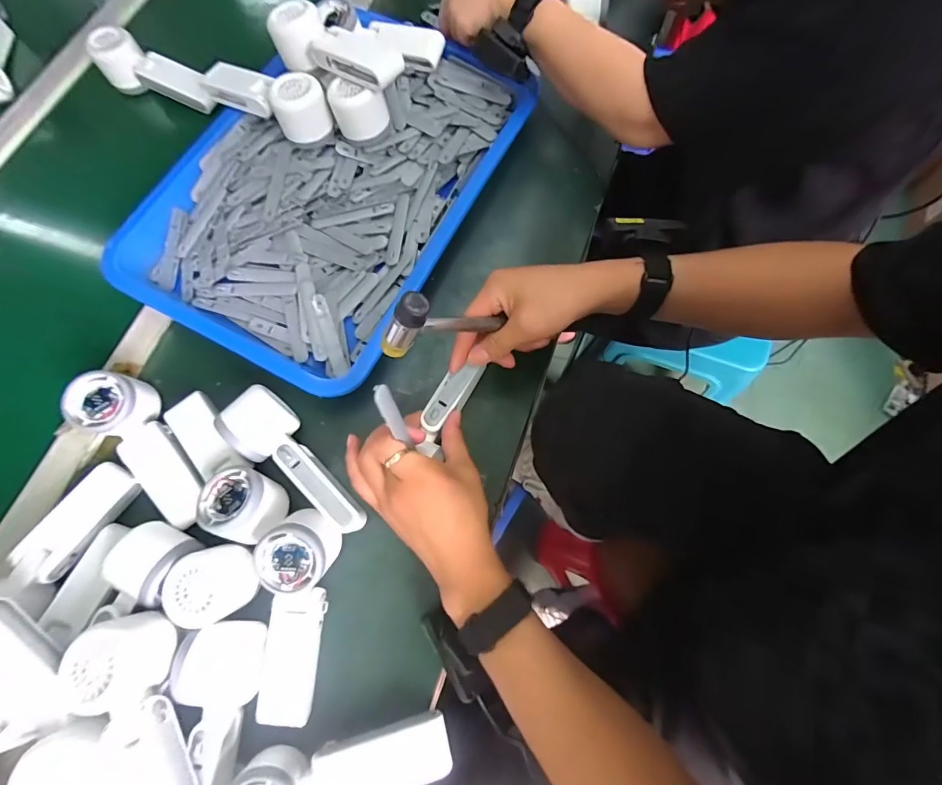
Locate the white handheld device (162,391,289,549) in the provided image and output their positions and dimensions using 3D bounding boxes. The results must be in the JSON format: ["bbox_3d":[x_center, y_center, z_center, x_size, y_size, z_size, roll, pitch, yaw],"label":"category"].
[{"bbox_3d":[-0.237,0.065,0.387,0.164,0.045,0.058,43,79,14],"label":"white handheld device"}]

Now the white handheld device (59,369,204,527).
[{"bbox_3d":[-0.311,0.054,0.407,0.057,0.047,0.166,-38,88,-9],"label":"white handheld device"}]

